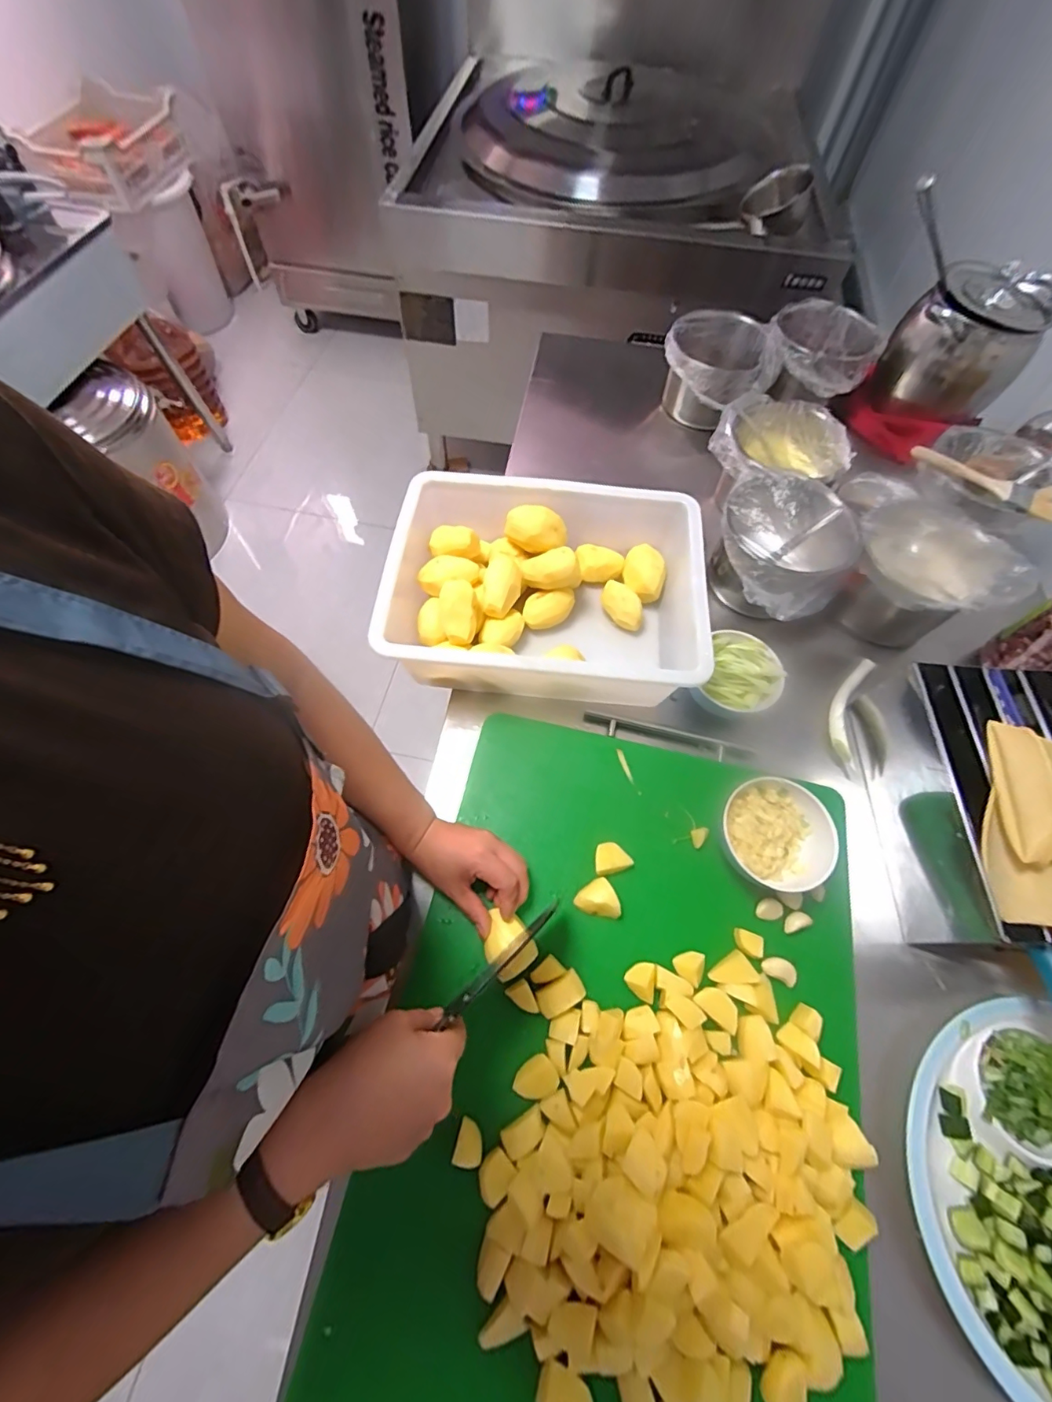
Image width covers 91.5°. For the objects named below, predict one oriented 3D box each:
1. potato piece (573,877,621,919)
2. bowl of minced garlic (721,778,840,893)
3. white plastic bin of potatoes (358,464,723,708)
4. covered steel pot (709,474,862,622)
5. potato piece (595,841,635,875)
[{"bbox_3d":[0.072,0.198,0.503,0.035,0.022,0.039,-36,70,-18],"label":"potato piece"},{"bbox_3d":[0.254,0.133,0.514,0.099,0.041,0.104,1,64,-2],"label":"bowl of minced garlic"},{"bbox_3d":[0.021,-0.128,0.630,0.357,0.112,0.269,6,64,1],"label":"white plastic bin of potatoes"},{"bbox_3d":[0.322,-0.190,0.663,0.153,0.124,0.157,1,64,-2],"label":"covered steel pot"},{"bbox_3d":[0.086,0.161,0.524,0.038,0.020,0.029,-13,65,-8],"label":"potato piece"}]

